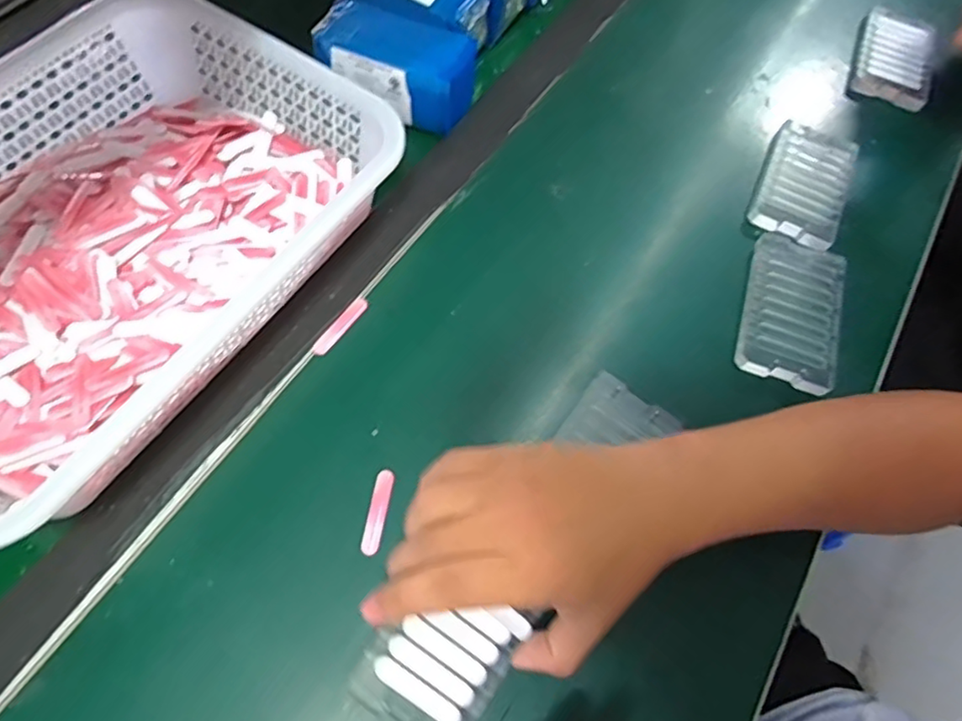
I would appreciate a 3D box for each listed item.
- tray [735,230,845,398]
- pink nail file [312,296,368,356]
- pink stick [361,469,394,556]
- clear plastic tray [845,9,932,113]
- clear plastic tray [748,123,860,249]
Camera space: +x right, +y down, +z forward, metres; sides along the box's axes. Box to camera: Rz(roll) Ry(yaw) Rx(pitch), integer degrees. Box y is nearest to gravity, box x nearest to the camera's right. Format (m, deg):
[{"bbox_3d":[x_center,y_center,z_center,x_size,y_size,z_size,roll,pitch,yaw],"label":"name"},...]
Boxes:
[{"bbox_3d":[0.237,-0.042,0.460,0.067,0.012,0.130,19,64,5],"label":"tray"},{"bbox_3d":[-0.099,-0.025,0.427,0.012,0.004,0.052,32,66,11],"label":"pink nail file"},{"bbox_3d":[-0.064,0.093,0.375,0.011,0.004,0.052,9,64,0],"label":"pink stick"},{"bbox_3d":[0.412,-0.305,0.611,0.071,0.023,0.137,21,65,6],"label":"clear plastic tray"},{"bbox_3d":[0.279,-0.155,0.521,0.069,0.019,0.126,26,65,8],"label":"clear plastic tray"}]

